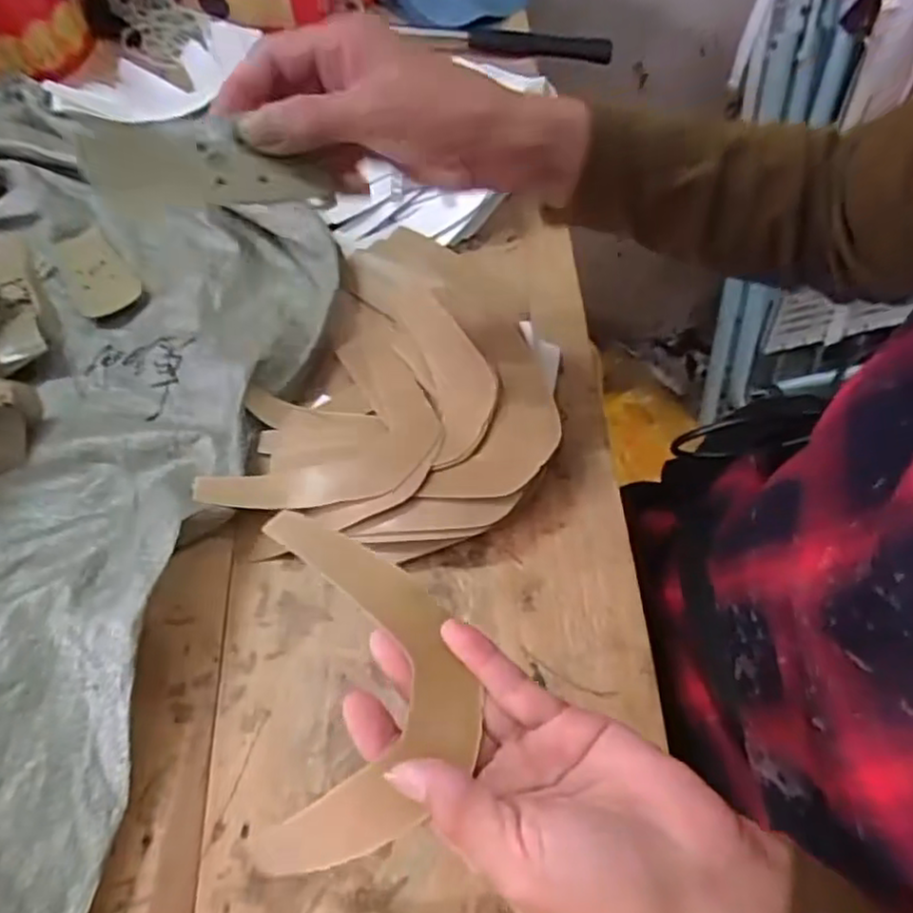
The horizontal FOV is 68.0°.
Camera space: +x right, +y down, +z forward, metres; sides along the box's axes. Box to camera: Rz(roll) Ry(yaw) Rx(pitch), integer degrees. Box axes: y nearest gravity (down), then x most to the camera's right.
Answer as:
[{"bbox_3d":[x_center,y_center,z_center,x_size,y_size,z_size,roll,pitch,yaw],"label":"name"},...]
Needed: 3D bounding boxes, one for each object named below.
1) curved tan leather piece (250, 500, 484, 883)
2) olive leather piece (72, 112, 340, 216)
[{"bbox_3d":[-0.037,0.092,0.287,0.090,0.028,0.141,-2,62,-1],"label":"curved tan leather piece"},{"bbox_3d":[-0.103,-0.129,0.291,0.103,0.011,0.039,-23,93,-37],"label":"olive leather piece"}]

